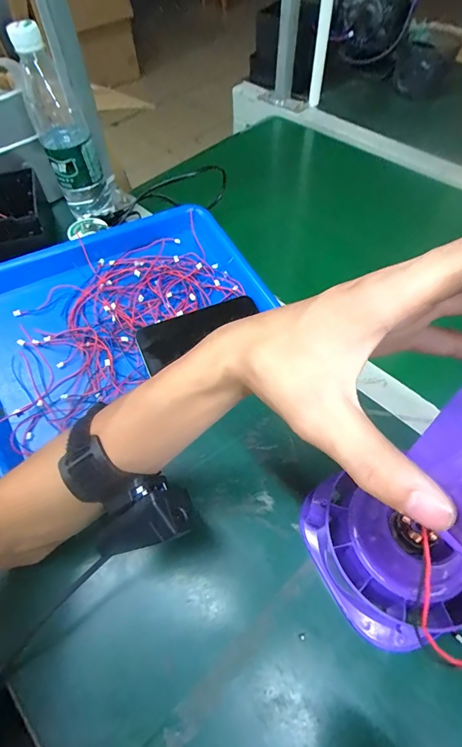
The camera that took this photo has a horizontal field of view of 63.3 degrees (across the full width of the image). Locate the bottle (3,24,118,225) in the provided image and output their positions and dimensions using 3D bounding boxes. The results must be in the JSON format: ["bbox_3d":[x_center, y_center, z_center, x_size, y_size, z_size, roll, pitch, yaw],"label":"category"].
[{"bbox_3d":[-0.225,-0.321,0.503,0.067,0.219,0.074,-20,58,-10],"label":"bottle"}]

